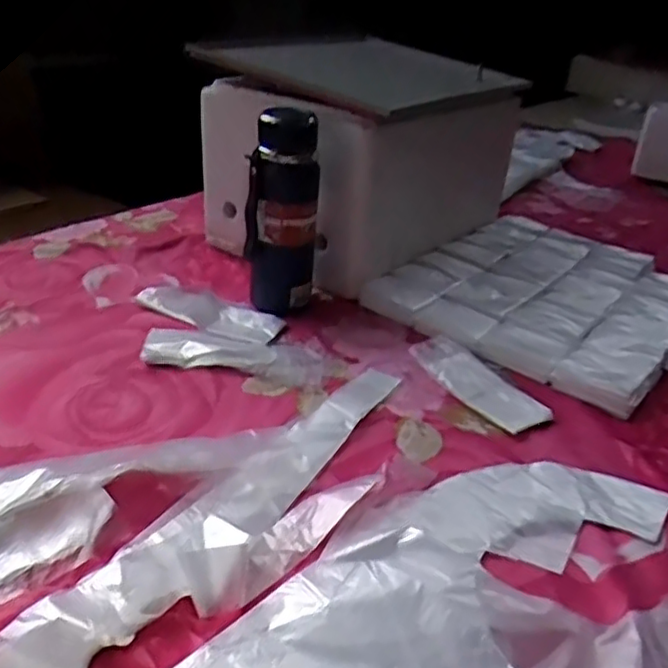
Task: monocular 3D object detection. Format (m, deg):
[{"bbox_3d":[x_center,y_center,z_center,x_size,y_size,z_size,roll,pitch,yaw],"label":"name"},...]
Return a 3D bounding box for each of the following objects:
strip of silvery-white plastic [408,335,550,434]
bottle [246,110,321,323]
[{"bbox_3d":[0.150,0.050,0.718,0.059,0.012,0.168,-32,46,-18],"label":"strip of silvery-white plastic"},{"bbox_3d":[-0.060,-0.136,0.789,0.084,0.236,0.066,3,29,-6],"label":"bottle"}]

